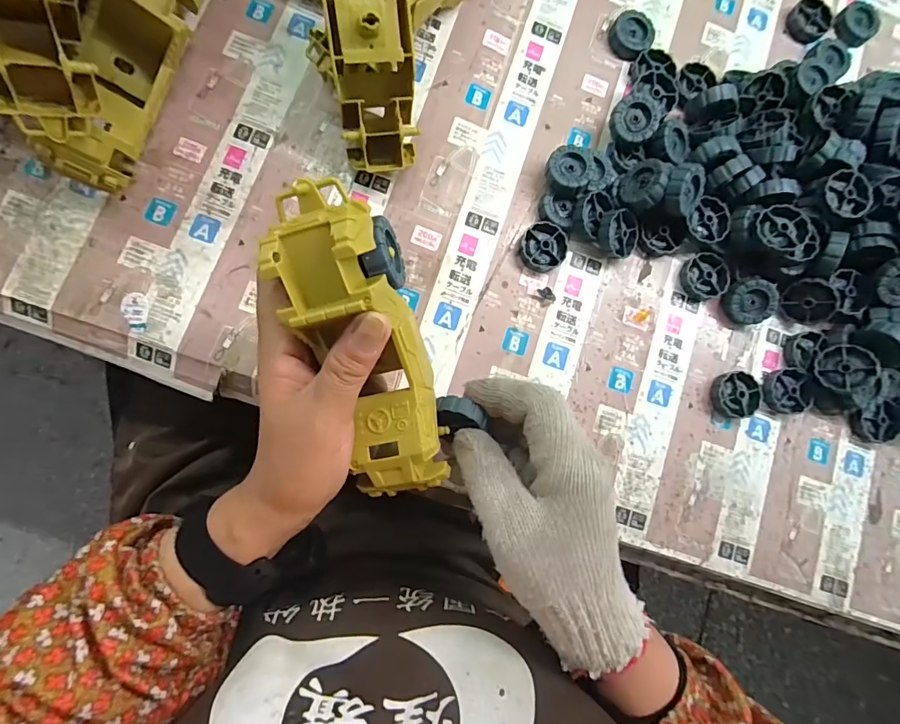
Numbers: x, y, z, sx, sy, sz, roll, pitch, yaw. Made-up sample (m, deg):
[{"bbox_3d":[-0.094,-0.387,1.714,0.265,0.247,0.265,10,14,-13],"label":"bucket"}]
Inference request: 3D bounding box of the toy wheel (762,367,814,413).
[{"bbox_3d":[0.289,0.026,0.386,0.039,0.013,0.037,1,84,-6],"label":"toy wheel"}]

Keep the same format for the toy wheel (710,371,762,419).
[{"bbox_3d":[0.243,0.028,0.382,0.039,0.012,0.039,1,84,-6],"label":"toy wheel"}]

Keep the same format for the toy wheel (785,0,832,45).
[{"bbox_3d":[0.348,-0.331,0.435,0.039,0.012,0.037,1,84,-6],"label":"toy wheel"}]

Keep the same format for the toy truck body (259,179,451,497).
[{"bbox_3d":[-0.042,-0.005,0.237,0.060,0.048,0.170,-22,110,-8],"label":"toy truck body"}]

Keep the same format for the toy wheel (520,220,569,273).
[{"bbox_3d":[0.078,-0.096,0.374,0.039,0.012,0.040,1,84,-6],"label":"toy wheel"}]

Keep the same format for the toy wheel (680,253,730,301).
[{"bbox_3d":[0.225,-0.075,0.394,0.042,0.013,0.039,1,84,-6],"label":"toy wheel"}]

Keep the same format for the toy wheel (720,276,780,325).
[{"bbox_3d":[0.259,-0.053,0.387,0.041,0.014,0.040,2,102,12],"label":"toy wheel"}]

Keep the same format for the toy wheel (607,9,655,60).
[{"bbox_3d":[0.166,-0.298,0.408,0.038,0.014,0.037,1,84,-6],"label":"toy wheel"}]

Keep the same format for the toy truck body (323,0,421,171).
[{"bbox_3d":[-0.057,-0.233,0.321,0.056,0.056,0.173,-8,111,-6],"label":"toy truck body"}]

